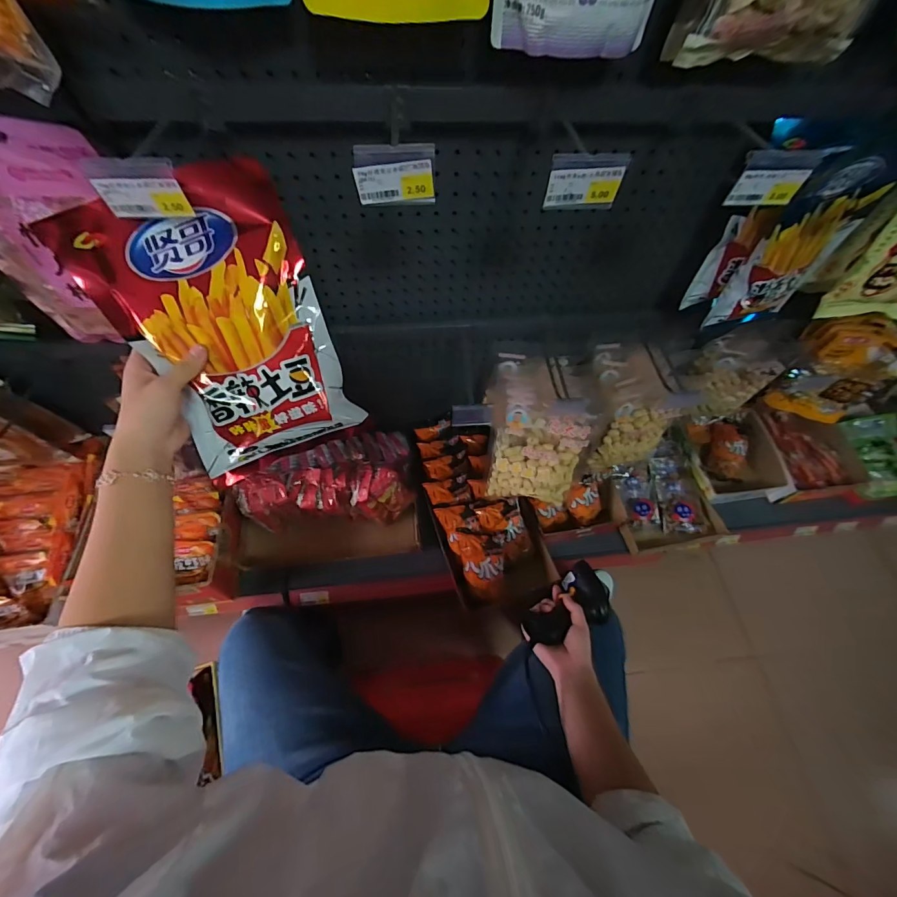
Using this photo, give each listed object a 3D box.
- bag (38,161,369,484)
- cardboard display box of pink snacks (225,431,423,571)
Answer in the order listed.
[{"bbox_3d":[-0.205,-0.107,0.392,0.178,0.249,0.029,-22,24,-4],"label":"bag"},{"bbox_3d":[-0.274,0.119,0.955,0.391,0.159,0.258,-8,61,-7],"label":"cardboard display box of pink snacks"}]

